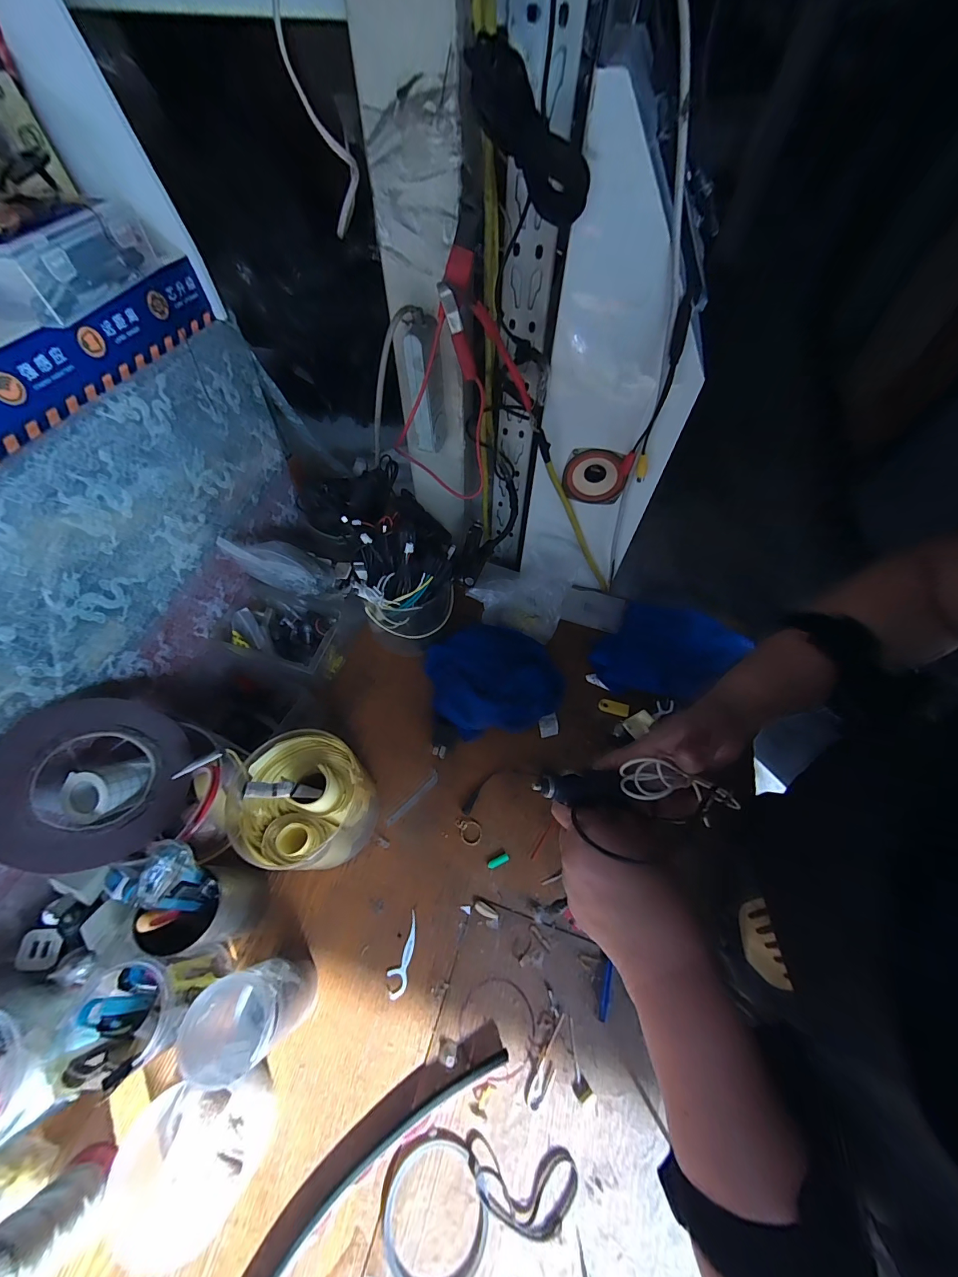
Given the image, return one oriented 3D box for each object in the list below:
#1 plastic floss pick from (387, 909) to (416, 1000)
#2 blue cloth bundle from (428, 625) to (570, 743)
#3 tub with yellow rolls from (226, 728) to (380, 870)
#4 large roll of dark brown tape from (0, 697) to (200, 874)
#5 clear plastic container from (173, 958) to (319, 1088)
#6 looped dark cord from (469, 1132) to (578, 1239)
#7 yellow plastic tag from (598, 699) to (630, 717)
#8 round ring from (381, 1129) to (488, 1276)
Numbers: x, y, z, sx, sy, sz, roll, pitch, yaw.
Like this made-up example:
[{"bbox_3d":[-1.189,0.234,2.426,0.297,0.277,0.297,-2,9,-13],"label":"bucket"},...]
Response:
[{"bbox_3d":[-0.080,0.330,0.424,0.021,0.004,0.073,8,61,2],"label":"plastic floss pick"},{"bbox_3d":[0.024,0.053,0.554,0.174,0.046,0.140,-13,60,-9],"label":"blue cloth bundle"},{"bbox_3d":[-0.183,0.179,0.438,0.123,0.112,0.124,1,58,-1],"label":"tub with yellow rolls"},{"bbox_3d":[-0.333,0.122,0.349,0.023,0.131,0.137,-20,44,34],"label":"large roll of dark brown tape"},{"bbox_3d":[-0.190,0.323,0.352,0.065,0.123,0.067,1,58,-1],"label":"clear plastic container"},{"bbox_3d":[0.035,0.465,0.342,0.095,0.005,0.051,8,59,3],"label":"looped dark cord"},{"bbox_3d":[0.189,0.096,0.563,0.041,0.004,0.019,14,73,12],"label":"yellow plastic tag"},{"bbox_3d":[-0.038,0.477,0.333,0.085,0.010,0.090,1,58,-1],"label":"round ring"}]

